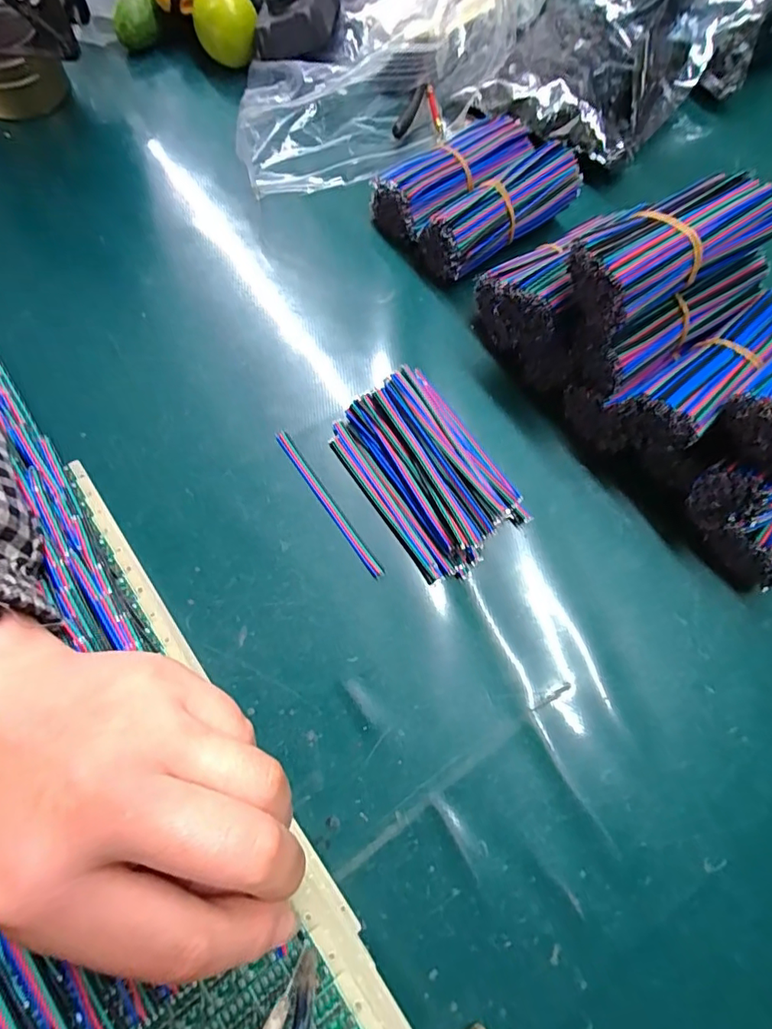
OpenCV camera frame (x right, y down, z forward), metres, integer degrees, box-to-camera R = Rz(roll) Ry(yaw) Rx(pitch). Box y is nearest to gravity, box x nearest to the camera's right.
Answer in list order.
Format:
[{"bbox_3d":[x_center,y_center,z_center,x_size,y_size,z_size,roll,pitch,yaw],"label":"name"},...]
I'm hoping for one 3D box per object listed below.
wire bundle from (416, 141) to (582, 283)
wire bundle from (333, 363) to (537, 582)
[{"bbox_3d":[0.069,-0.186,0.311,0.099,0.041,0.039,-35,77,-12],"label":"wire bundle"},{"bbox_3d":[0.024,-0.025,0.267,0.070,0.023,0.105,-33,77,-11],"label":"wire bundle"}]

